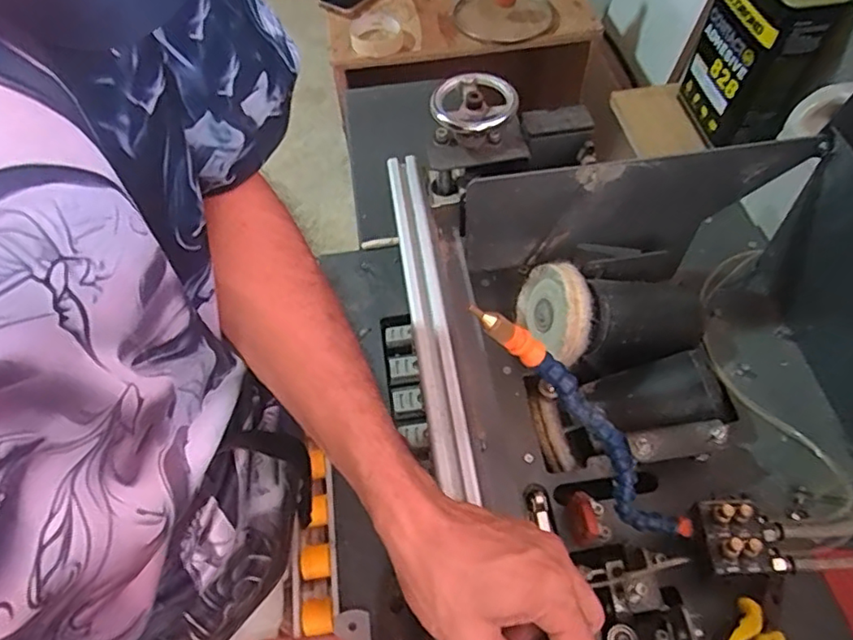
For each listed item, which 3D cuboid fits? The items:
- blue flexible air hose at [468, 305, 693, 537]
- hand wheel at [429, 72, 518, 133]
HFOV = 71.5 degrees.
[{"bbox_3d":[0.117,0.079,0.409,0.032,0.285,0.028,-3,48,44],"label":"blue flexible air hose"},{"bbox_3d":[0.041,-0.188,0.514,0.073,0.016,0.063,4,57,5],"label":"hand wheel"}]

